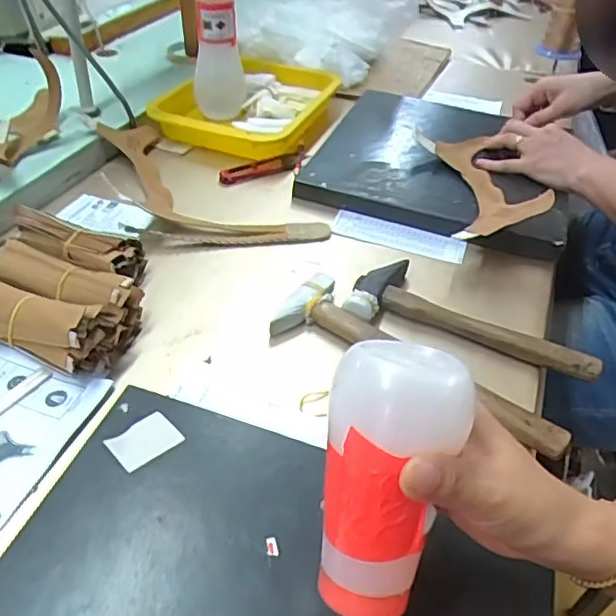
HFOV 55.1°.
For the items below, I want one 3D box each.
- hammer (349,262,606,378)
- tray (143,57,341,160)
[{"bbox_3d":[0.148,-0.001,0.532,0.211,0.026,0.092,13,43,11],"label":"hammer"},{"bbox_3d":[-0.080,-0.286,0.815,0.193,0.041,0.258,14,43,12],"label":"tray"}]

